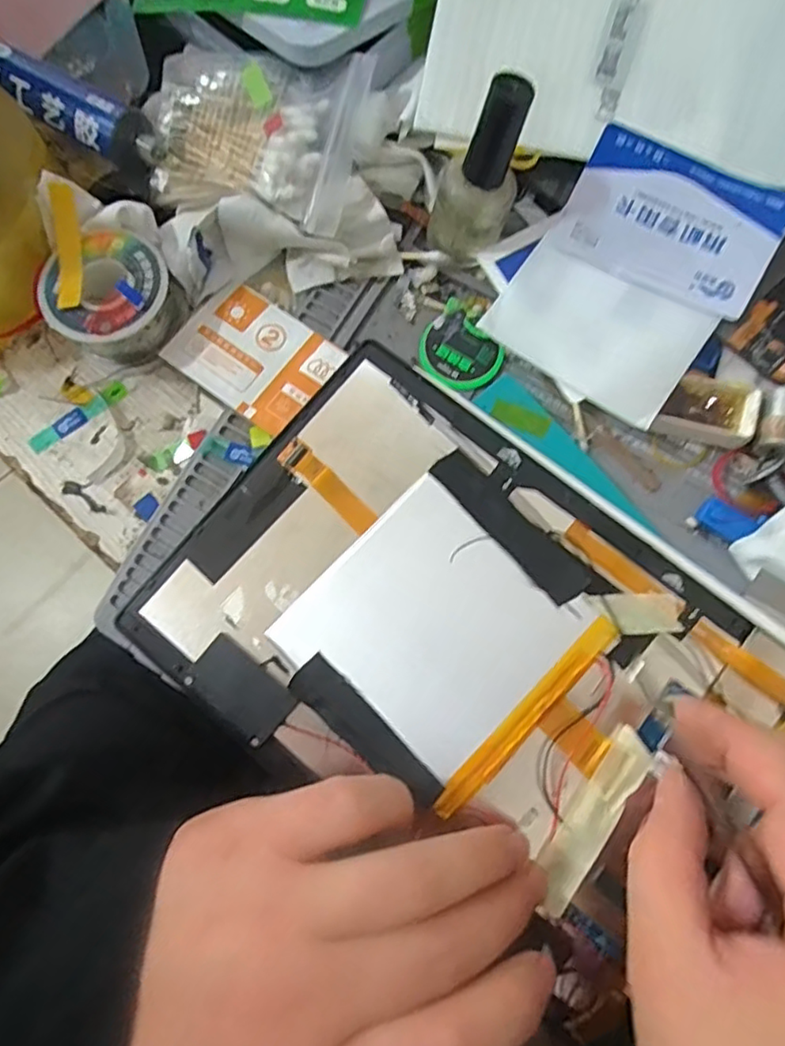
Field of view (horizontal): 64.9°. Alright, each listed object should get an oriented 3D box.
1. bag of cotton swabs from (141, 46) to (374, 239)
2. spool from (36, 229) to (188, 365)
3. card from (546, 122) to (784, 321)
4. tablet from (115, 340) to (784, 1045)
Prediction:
[{"bbox_3d":[-0.065,-0.171,0.274,0.098,0.030,0.070,14,77,3],"label":"bag of cotton swabs"},{"bbox_3d":[-0.124,-0.099,0.273,0.048,0.031,0.051,0,76,0],"label":"spool"},{"bbox_3d":[0.118,-0.126,0.261,0.085,0.004,0.053,27,100,7],"label":"card"},{"bbox_3d":[0.030,0.047,0.236,0.226,0.011,0.154,38,79,8],"label":"tablet"}]

